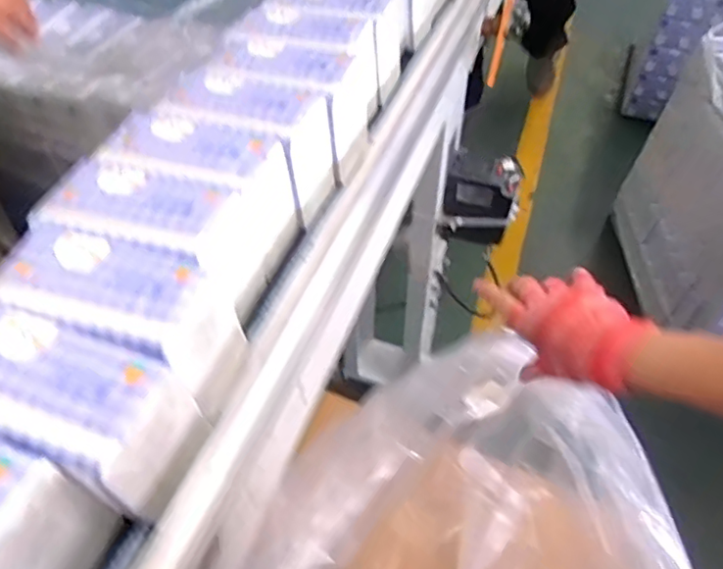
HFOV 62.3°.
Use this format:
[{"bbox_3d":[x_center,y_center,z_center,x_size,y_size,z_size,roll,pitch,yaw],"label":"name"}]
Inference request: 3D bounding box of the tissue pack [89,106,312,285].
[{"bbox_3d":[-0.113,-0.067,0.440,0.127,0.087,0.072,17,51,14],"label":"tissue pack"}]

